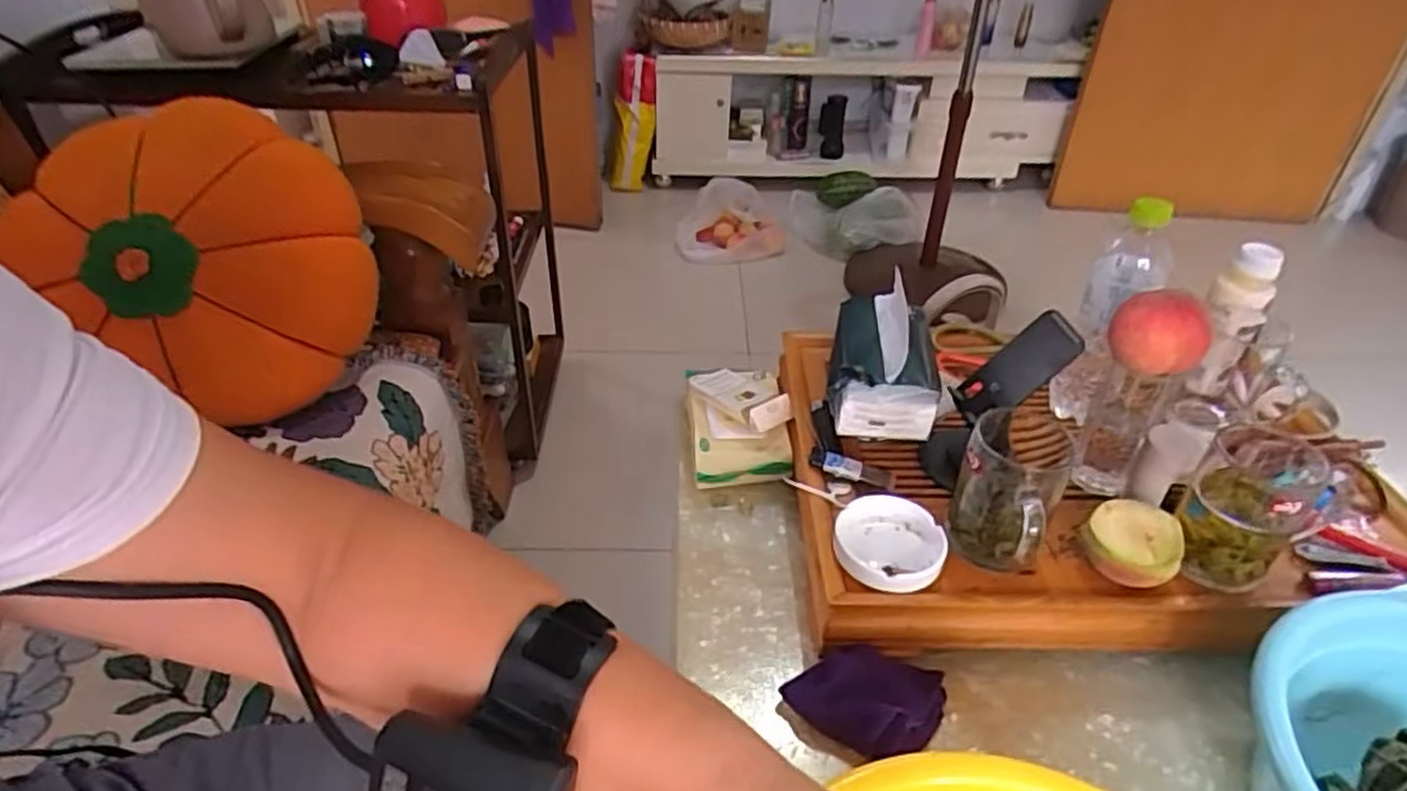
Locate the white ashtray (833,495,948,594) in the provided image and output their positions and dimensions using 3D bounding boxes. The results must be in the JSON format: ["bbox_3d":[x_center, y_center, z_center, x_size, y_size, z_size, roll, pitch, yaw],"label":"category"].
[{"bbox_3d":[0.151,0.123,0.620,0.085,0.024,0.089,1,38,-1],"label":"white ashtray"}]

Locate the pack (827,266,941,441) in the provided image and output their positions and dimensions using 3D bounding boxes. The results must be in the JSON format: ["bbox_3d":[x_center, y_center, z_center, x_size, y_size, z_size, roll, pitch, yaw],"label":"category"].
[{"bbox_3d":[0.176,-0.034,0.734,0.097,0.076,0.146,9,38,10],"label":"pack"}]

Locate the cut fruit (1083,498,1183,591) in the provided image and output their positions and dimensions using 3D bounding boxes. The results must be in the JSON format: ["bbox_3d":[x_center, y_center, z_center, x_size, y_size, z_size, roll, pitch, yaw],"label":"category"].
[{"bbox_3d":[0.340,0.117,0.601,0.067,0.038,0.058,27,44,29],"label":"cut fruit"}]

